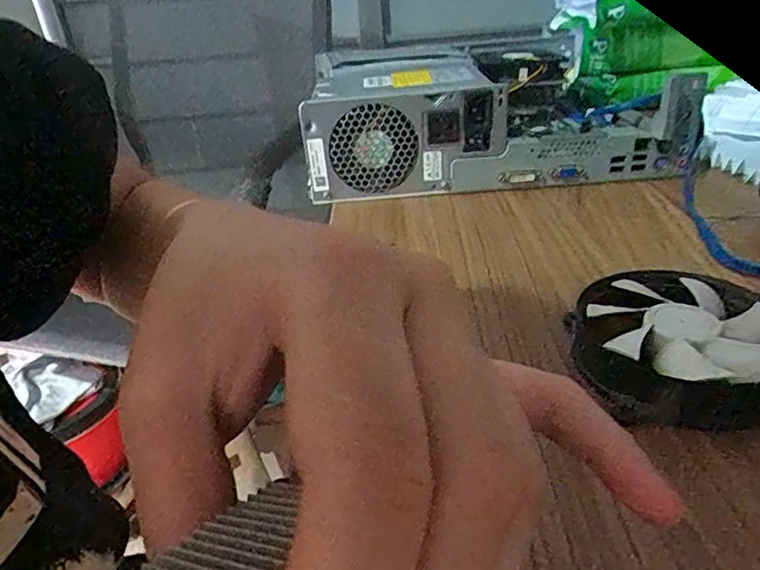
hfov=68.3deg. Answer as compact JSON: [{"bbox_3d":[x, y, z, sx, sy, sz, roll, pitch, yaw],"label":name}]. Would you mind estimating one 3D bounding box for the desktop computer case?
[{"bbox_3d":[0.097,-0.191,0.586,0.322,0.084,0.316,-4,30,1],"label":"desktop computer case"}]

